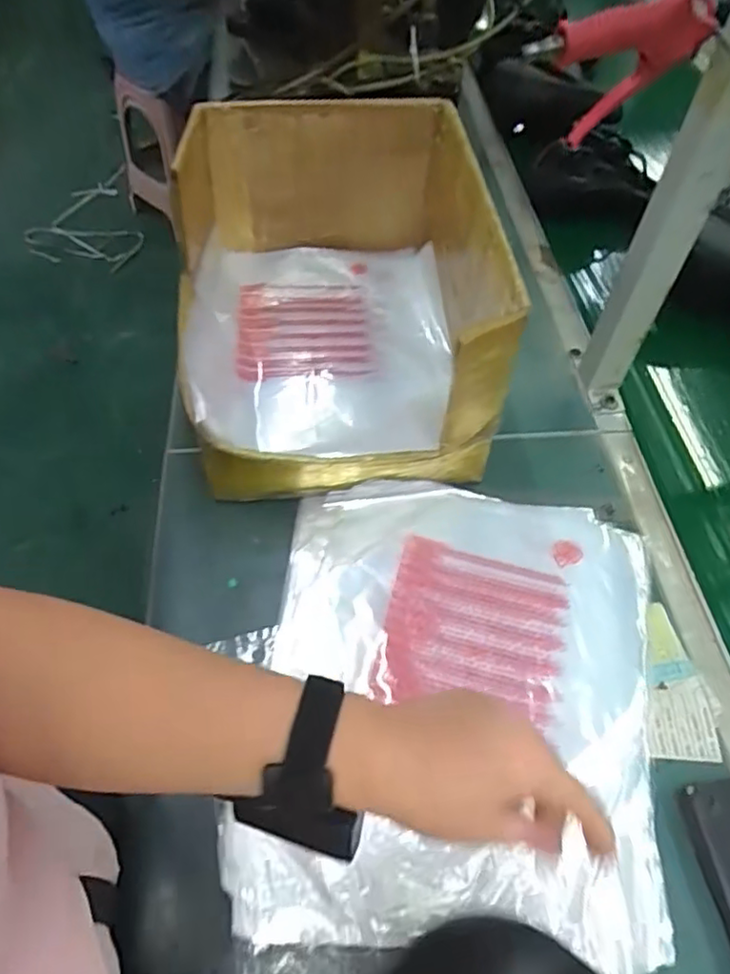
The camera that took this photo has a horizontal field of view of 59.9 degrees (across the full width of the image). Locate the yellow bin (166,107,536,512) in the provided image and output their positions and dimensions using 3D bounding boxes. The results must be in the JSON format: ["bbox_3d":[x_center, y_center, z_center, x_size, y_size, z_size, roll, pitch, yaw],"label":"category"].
[{"bbox_3d":[-0.043,-0.233,0.728,0.331,0.218,0.471,-5,53,-3],"label":"yellow bin"}]

